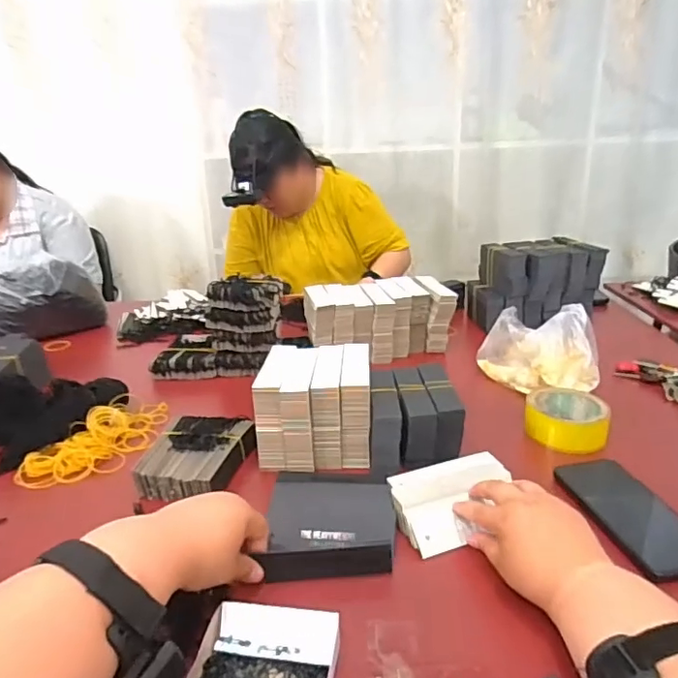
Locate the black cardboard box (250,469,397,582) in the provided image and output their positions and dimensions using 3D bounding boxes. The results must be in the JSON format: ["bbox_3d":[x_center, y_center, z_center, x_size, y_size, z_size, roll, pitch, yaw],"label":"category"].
[{"bbox_3d":[-0.007,0.179,0.534,0.121,0.031,0.117,-2,22,2],"label":"black cardboard box"}]

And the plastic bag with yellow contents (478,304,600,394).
[{"bbox_3d":[0.301,0.023,0.809,0.165,0.110,0.097,1,22,7],"label":"plastic bag with yellow contents"}]

